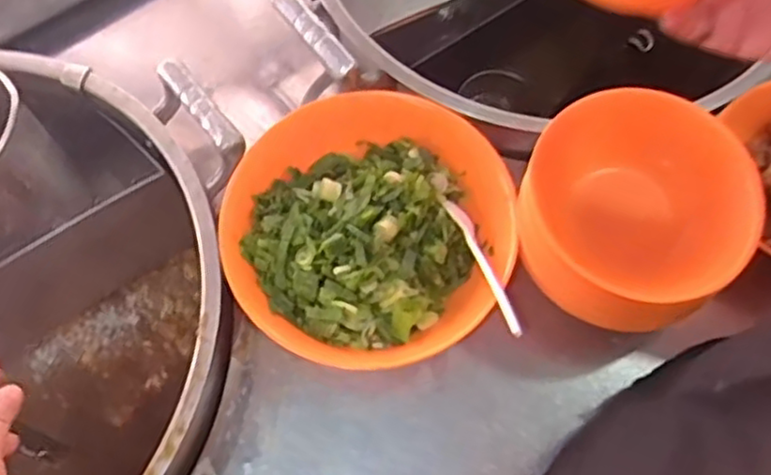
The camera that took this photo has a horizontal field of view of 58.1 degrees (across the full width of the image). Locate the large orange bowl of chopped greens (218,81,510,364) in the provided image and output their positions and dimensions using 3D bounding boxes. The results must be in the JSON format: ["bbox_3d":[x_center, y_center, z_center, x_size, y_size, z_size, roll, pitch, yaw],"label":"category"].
[{"bbox_3d":[-0.014,-0.004,0.544,0.213,0.067,0.207,0,68,1],"label":"large orange bowl of chopped greens"}]

